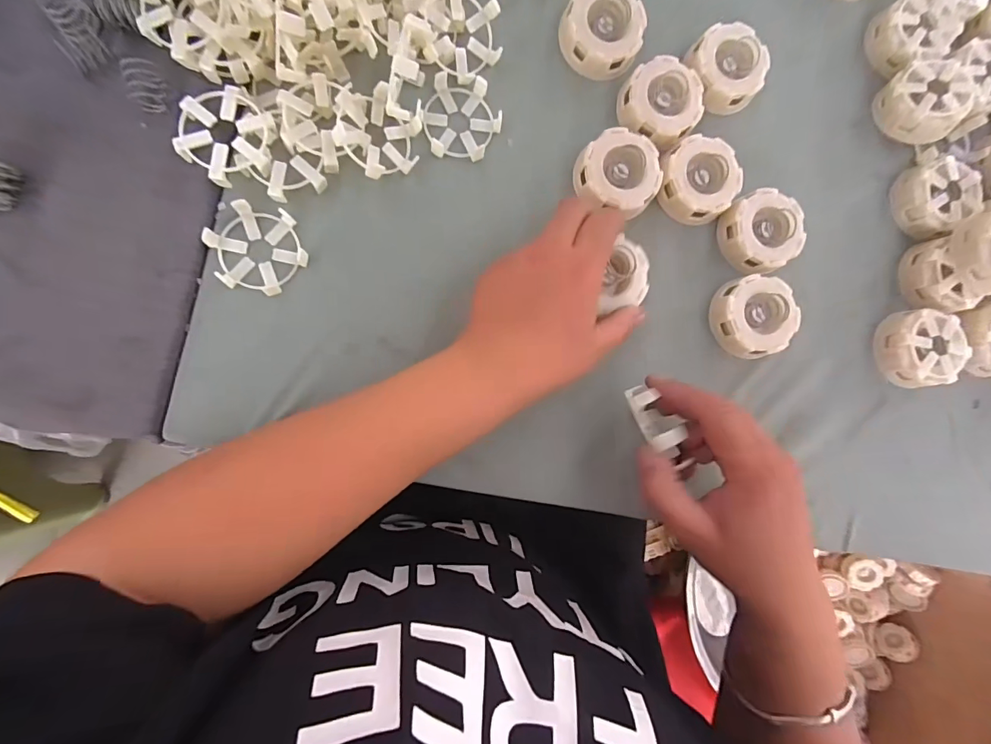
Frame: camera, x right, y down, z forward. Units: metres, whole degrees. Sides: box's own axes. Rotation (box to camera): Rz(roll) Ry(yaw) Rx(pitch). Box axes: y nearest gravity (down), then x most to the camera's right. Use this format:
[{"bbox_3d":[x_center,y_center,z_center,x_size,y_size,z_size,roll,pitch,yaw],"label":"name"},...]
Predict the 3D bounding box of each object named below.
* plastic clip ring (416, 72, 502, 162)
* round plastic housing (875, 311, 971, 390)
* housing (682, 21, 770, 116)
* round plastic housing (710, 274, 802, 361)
[{"bbox_3d":[-0.025,-0.181,0.319,0.058,0.012,0.054,0,91,-8],"label":"plastic clip ring"},{"bbox_3d":[0.343,-0.019,0.358,0.058,0.025,0.059,0,91,-8],"label":"round plastic housing"},{"bbox_3d":[0.181,-0.236,0.348,0.056,0.021,0.060,-35,95,-6],"label":"housing"},{"bbox_3d":[0.199,-0.043,0.340,0.060,0.021,0.060,0,91,-8],"label":"round plastic housing"}]

